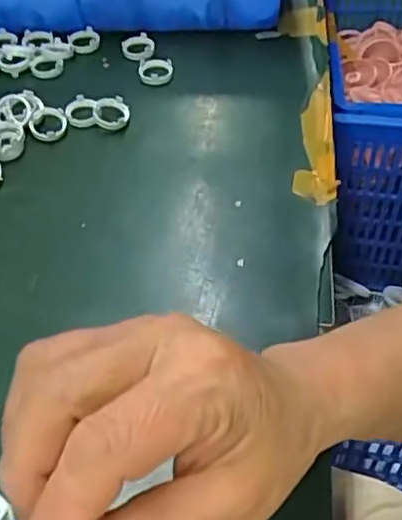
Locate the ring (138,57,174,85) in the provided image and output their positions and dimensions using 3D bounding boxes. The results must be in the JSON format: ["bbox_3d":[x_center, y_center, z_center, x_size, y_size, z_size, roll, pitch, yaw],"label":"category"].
[{"bbox_3d":[-0.036,-0.152,0.512,0.028,0.008,0.028,1,52,-1],"label":"ring"}]

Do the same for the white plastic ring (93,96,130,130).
[{"bbox_3d":[-0.067,-0.109,0.478,0.027,0.014,0.027,1,52,-1],"label":"white plastic ring"}]

